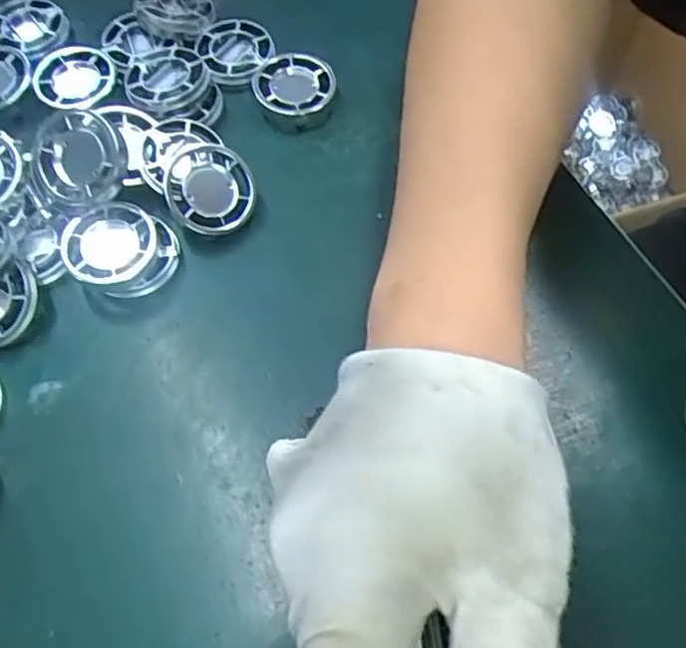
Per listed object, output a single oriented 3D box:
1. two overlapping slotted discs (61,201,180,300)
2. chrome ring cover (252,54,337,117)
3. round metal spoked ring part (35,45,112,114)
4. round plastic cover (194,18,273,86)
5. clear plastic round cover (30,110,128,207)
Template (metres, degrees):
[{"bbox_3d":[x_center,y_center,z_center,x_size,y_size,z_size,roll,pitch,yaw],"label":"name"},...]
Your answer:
[{"bbox_3d":[-0.092,-0.030,0.293,0.042,0.023,0.039,-29,67,-13],"label":"two overlapping slotted discs"},{"bbox_3d":[-0.023,-0.114,0.331,0.038,0.006,0.037,-12,64,-5],"label":"chrome ring cover"},{"bbox_3d":[-0.129,-0.119,0.335,0.037,0.013,0.031,-38,69,-16],"label":"round metal spoked ring part"},{"bbox_3d":[-0.054,-0.136,0.347,0.036,0.010,0.041,-24,66,-11],"label":"round plastic cover"},{"bbox_3d":[-0.110,-0.068,0.286,0.039,0.008,0.036,1,99,6],"label":"clear plastic round cover"}]

